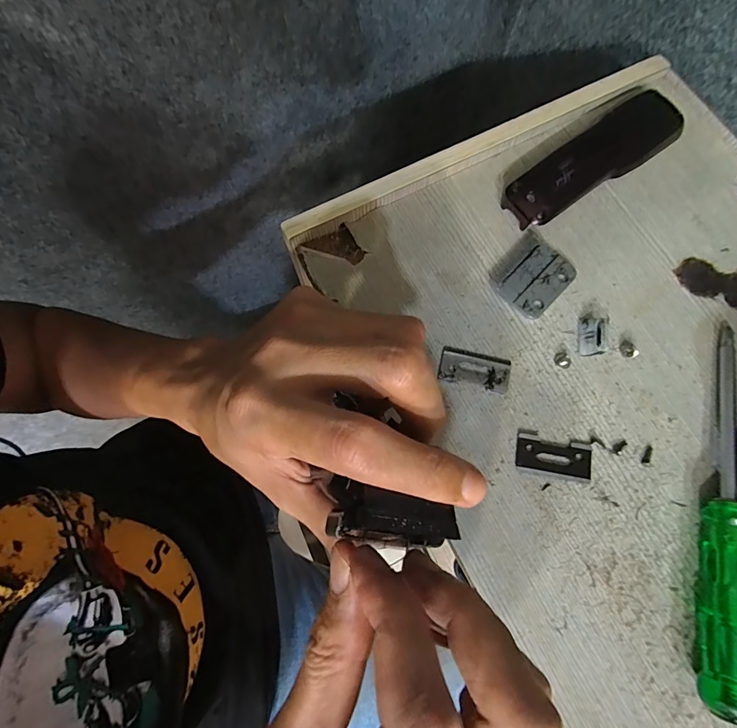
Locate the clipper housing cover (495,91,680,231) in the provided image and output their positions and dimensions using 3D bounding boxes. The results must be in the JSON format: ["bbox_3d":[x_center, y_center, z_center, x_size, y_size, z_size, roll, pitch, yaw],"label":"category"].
[{"bbox_3d":[0.151,-0.136,0.265,0.140,0.019,0.038,-36,77,-7],"label":"clipper housing cover"}]

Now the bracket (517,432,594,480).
[{"bbox_3d":[0.102,0.051,0.224,0.040,0.004,0.019,11,75,5],"label":"bracket"}]

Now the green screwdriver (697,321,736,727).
[{"bbox_3d":[0.183,0.067,0.206,0.019,0.025,0.190,14,76,6],"label":"green screwdriver"}]

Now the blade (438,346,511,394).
[{"bbox_3d":[0.062,0.003,0.238,0.040,0.004,0.021,13,76,5],"label":"blade"}]

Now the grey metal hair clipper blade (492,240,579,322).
[{"bbox_3d":[0.102,-0.054,0.252,0.039,0.005,0.045,42,80,12],"label":"grey metal hair clipper blade"}]

